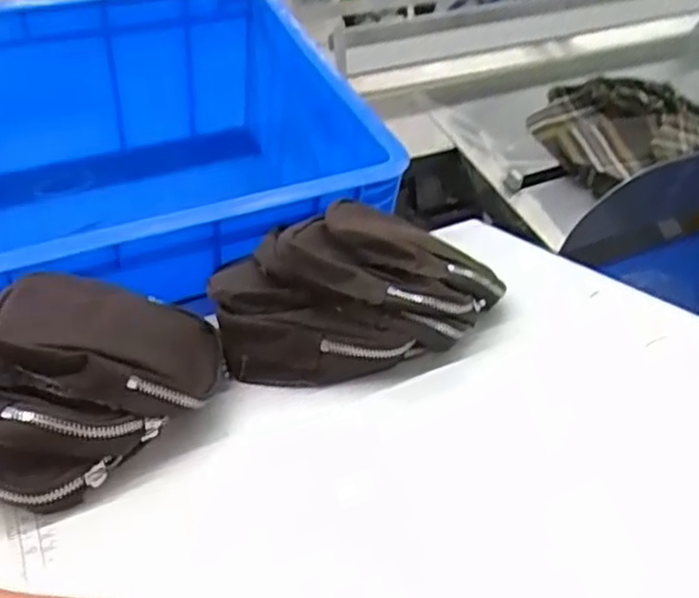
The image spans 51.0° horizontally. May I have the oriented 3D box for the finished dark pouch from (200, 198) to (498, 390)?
[{"bbox_3d":[-0.009,-0.010,0.531,0.181,0.075,0.158,-13,27,-13],"label":"finished dark pouch"}]

